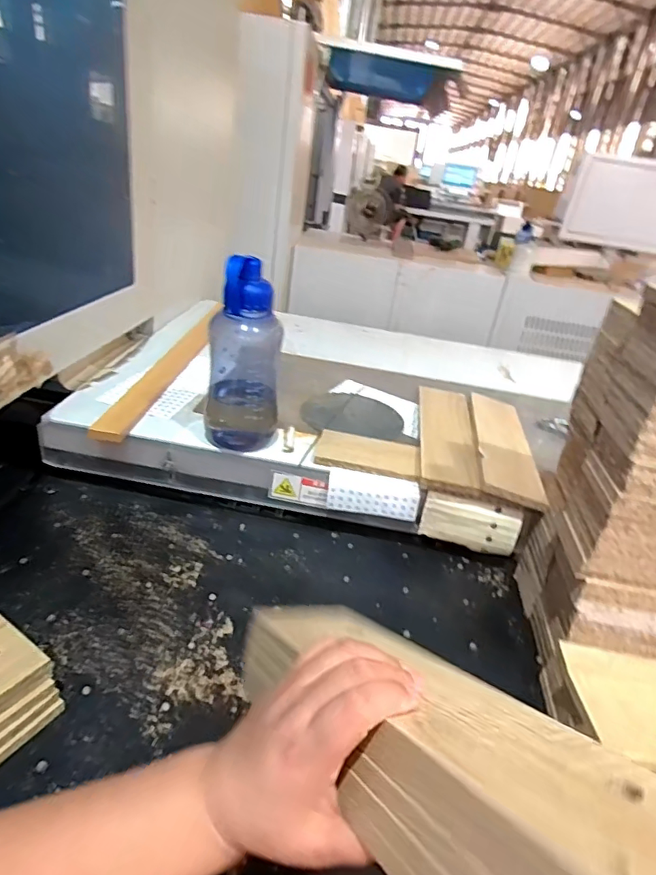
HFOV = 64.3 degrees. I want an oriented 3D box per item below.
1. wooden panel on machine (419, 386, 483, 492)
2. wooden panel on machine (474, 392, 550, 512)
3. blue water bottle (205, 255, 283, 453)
[{"bbox_3d":[0.198,-0.014,0.876,0.089,0.010,0.352,9,28,6],"label":"wooden panel on machine"},{"bbox_3d":[0.287,0.005,0.861,0.089,0.017,0.368,18,28,4],"label":"wooden panel on machine"},{"bbox_3d":[-0.123,-0.115,0.753,0.101,0.267,0.103,2,29,-12],"label":"blue water bottle"}]

